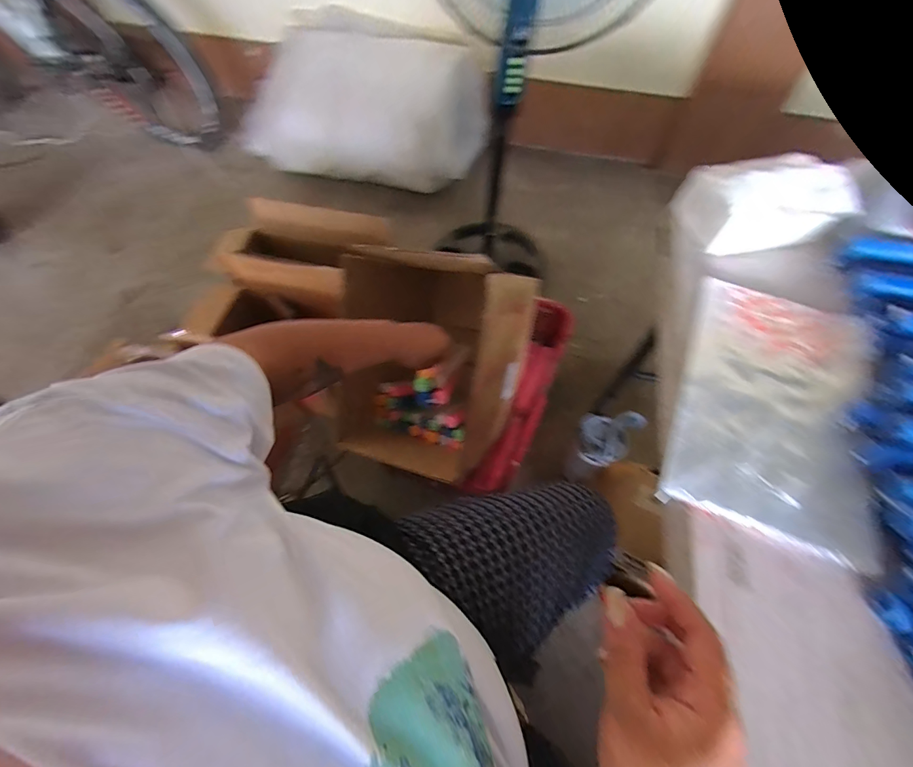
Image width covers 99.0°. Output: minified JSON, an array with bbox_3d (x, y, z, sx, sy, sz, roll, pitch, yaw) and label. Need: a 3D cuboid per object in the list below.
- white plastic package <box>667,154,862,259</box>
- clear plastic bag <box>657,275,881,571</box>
[{"bbox_3d":[0.348,-0.210,0.439,0.151,0.069,0.094,-2,63,0],"label":"white plastic package"},{"bbox_3d":[0.296,0.013,0.362,0.152,0.011,0.255,22,66,11],"label":"clear plastic bag"}]

